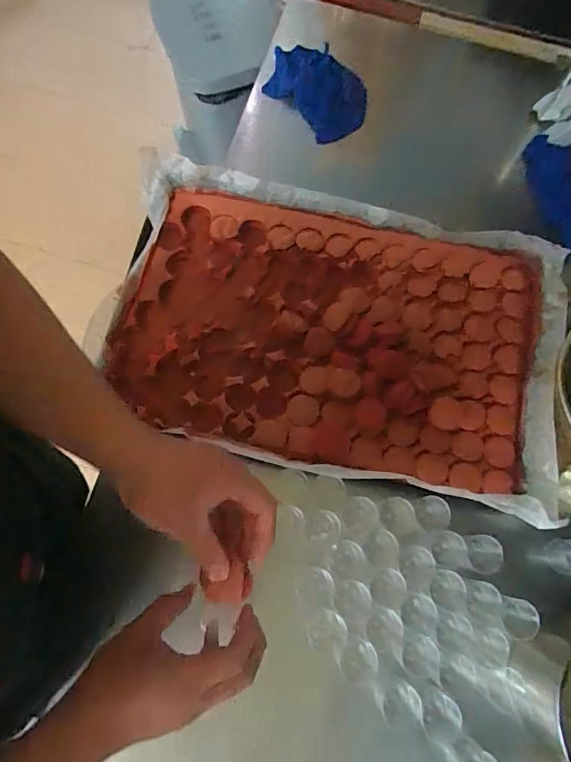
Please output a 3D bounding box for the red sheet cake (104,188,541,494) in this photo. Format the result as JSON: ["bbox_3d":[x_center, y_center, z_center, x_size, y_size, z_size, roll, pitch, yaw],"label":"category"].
[{"bbox_3d":[0.062,-0.067,0.690,0.557,0.026,0.356,12,76,3],"label":"red sheet cake"}]

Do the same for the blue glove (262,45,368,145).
[{"bbox_3d":[0.056,-0.498,0.837,0.111,0.046,0.206,-41,79,-12],"label":"blue glove"}]

